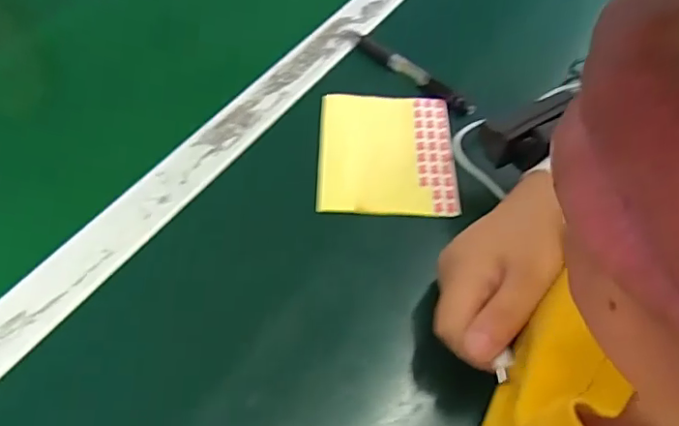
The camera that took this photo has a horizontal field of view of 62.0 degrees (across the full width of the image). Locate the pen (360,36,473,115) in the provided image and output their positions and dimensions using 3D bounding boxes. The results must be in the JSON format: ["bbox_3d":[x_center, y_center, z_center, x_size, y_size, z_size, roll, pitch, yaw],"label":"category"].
[{"bbox_3d":[0.062,-0.122,0.488,0.016,0.013,0.127,-35,63,-27],"label":"pen"}]

